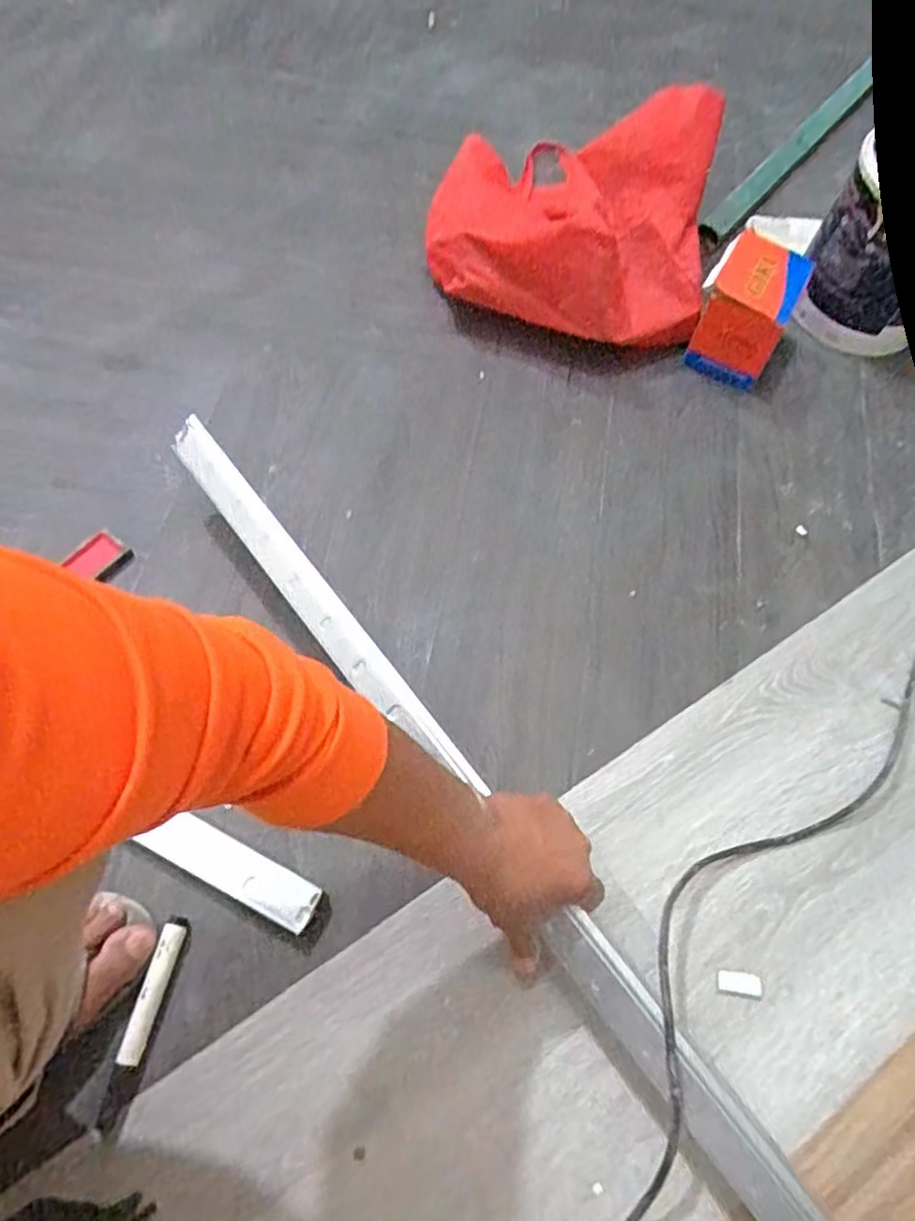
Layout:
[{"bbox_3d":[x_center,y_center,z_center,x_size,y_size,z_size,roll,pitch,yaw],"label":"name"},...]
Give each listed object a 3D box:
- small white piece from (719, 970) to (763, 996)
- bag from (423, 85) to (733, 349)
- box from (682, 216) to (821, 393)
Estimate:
[{"bbox_3d":[0.230,0.303,0.588,0.034,0.008,0.015,7,63,2],"label":"small white piece"},{"bbox_3d":[0.152,-0.521,0.901,0.347,0.176,0.351,17,63,7],"label":"bag"},{"bbox_3d":[0.344,-0.361,0.859,0.103,0.131,0.143,27,65,12],"label":"box"}]

